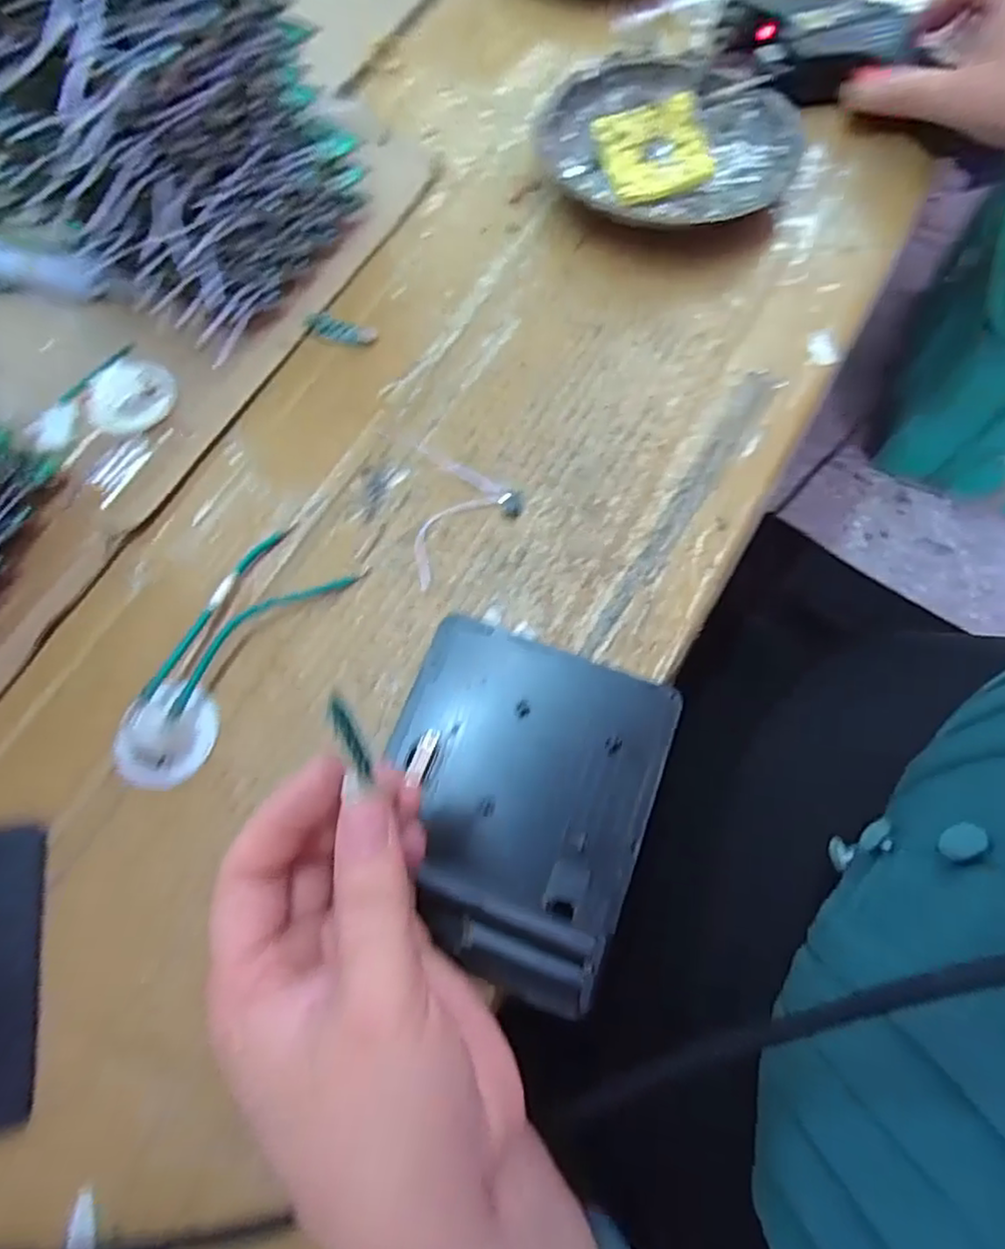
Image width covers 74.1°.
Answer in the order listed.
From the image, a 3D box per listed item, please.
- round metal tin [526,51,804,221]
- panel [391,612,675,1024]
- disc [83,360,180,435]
[{"bbox_3d":[0.096,-0.286,0.388,0.146,0.028,0.123,2,71,2],"label":"round metal tin"},{"bbox_3d":[0.004,0.069,0.272,0.108,0.022,0.131,19,72,8],"label":"panel"},{"bbox_3d":[-0.190,-0.116,0.339,0.044,0.009,0.036,-43,75,-12],"label":"disc"}]

